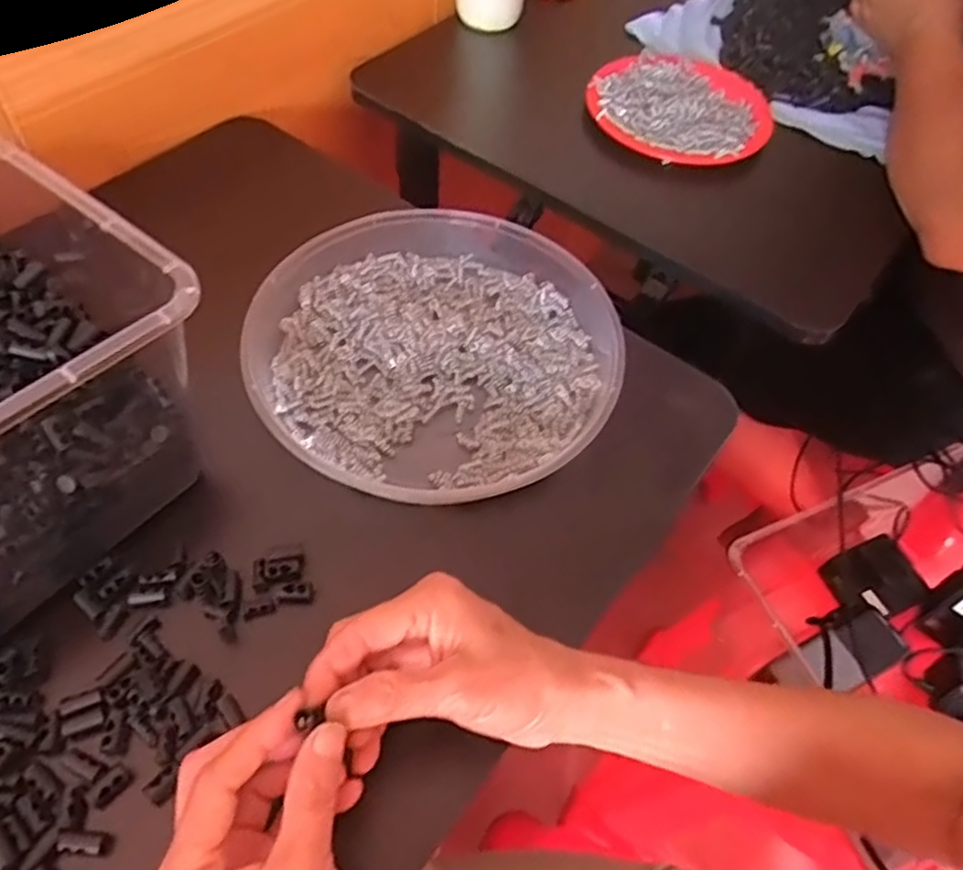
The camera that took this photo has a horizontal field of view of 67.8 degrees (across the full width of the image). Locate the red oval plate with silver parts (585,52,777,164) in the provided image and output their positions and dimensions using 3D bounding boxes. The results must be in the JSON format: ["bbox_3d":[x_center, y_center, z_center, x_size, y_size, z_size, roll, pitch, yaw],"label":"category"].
[{"bbox_3d":[0.184,-0.304,0.658,0.168,0.013,0.159,5,56,-2],"label":"red oval plate with silver parts"}]

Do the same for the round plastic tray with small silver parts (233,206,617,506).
[{"bbox_3d":[-0.029,-0.060,0.467,0.227,0.034,0.215,3,56,-4],"label":"round plastic tray with small silver parts"}]

